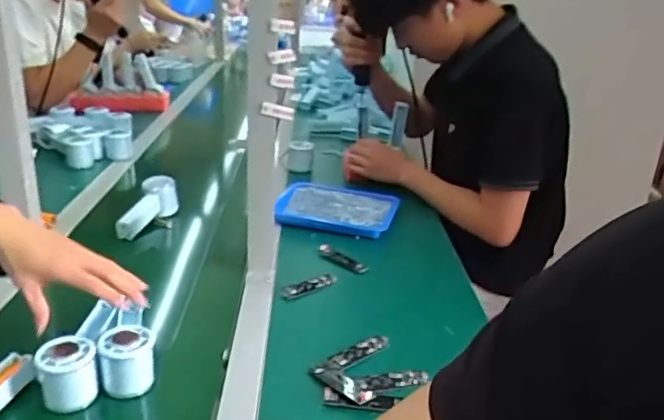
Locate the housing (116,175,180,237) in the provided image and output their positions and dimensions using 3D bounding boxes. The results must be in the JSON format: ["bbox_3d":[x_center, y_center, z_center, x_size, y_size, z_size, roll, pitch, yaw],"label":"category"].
[{"bbox_3d":[-0.320,0.003,1.033,0.059,0.059,0.133,12,42,17],"label":"housing"}]

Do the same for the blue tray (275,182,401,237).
[{"bbox_3d":[0.007,-0.001,1.098,0.211,0.025,0.181,9,23,11],"label":"blue tray"}]

